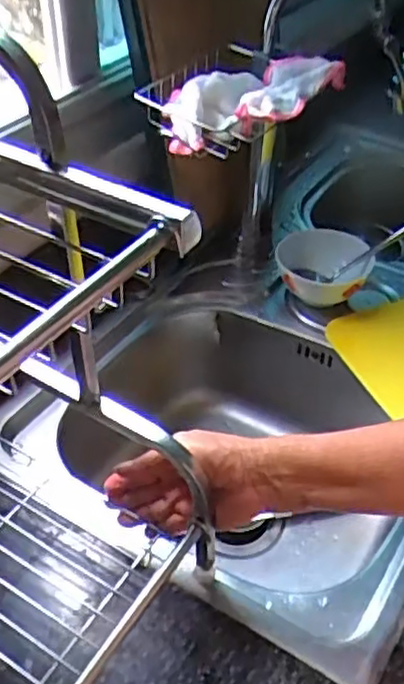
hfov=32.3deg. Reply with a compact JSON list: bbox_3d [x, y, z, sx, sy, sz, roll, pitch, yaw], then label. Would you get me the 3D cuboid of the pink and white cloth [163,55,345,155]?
[{"bbox_3d":[0.057,-0.251,0.709,0.206,0.044,0.111,-24,45,-12],"label":"pink and white cloth"}]

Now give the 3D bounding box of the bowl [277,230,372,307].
[{"bbox_3d":[0.150,-0.095,0.854,0.108,0.058,0.114,1,40,-1],"label":"bowl"}]

